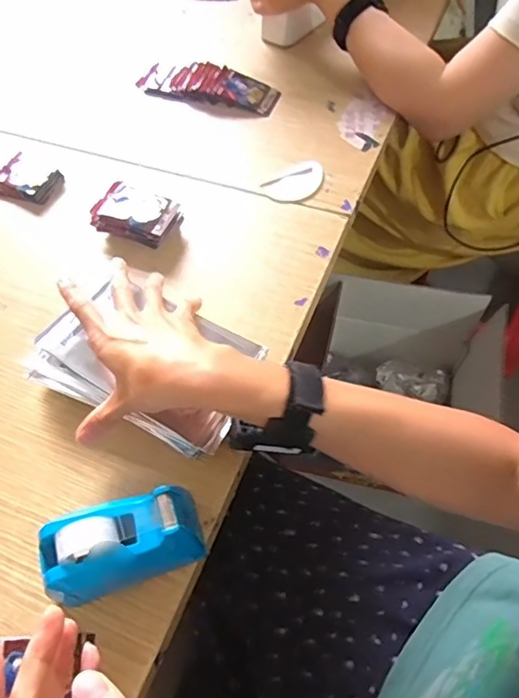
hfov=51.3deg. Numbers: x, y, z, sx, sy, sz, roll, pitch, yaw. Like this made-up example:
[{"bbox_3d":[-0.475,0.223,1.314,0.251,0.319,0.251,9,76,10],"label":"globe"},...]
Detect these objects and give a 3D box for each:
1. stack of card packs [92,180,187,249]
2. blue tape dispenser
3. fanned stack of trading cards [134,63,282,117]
[{"bbox_3d":[-0.130,-0.146,0.584,0.085,0.033,0.061,14,62,12],"label":"stack of card packs"},{"bbox_3d":[-0.099,0.143,0.395,0.108,0.063,0.053,-19,61,-7],"label":"blue tape dispenser"},{"bbox_3d":[-0.069,-0.346,0.703,0.189,0.024,0.053,18,63,14],"label":"fanned stack of trading cards"}]

